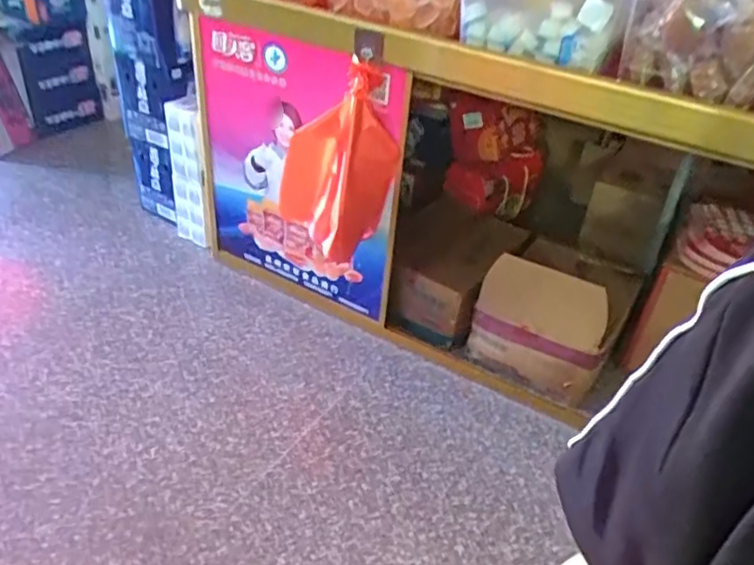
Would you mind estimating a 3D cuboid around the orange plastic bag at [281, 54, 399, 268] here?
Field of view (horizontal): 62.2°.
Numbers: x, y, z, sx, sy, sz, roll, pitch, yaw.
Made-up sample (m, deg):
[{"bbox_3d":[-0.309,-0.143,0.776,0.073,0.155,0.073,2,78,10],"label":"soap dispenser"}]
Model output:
[{"bbox_3d":[-0.081,-0.244,1.310,0.236,0.396,0.150,3,35,-5],"label":"orange plastic bag"}]

